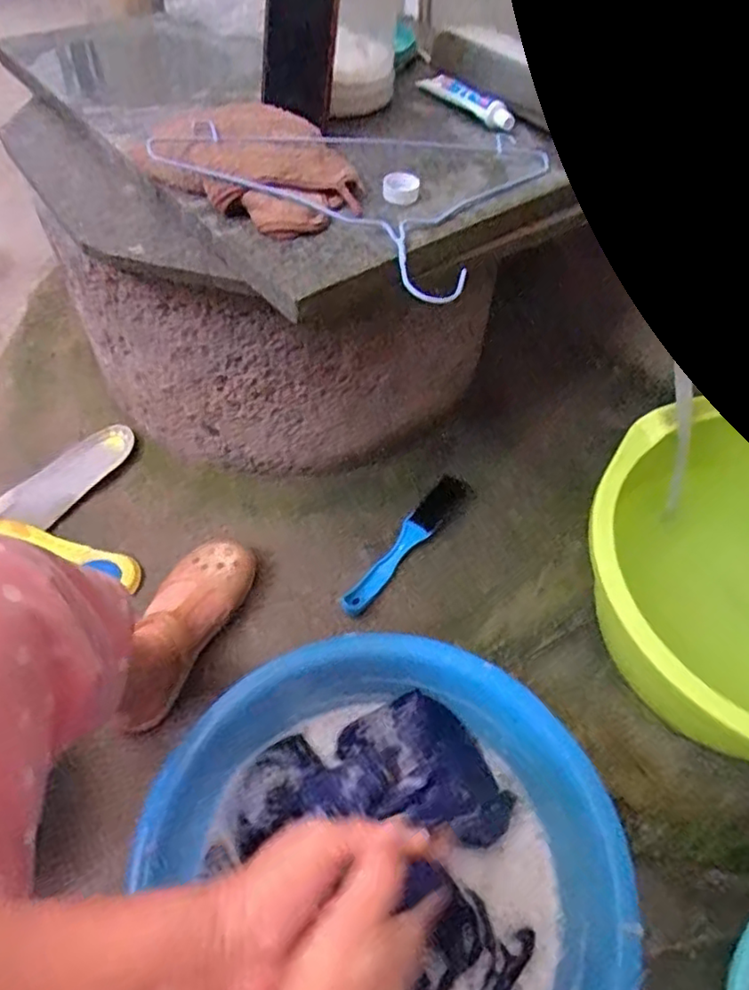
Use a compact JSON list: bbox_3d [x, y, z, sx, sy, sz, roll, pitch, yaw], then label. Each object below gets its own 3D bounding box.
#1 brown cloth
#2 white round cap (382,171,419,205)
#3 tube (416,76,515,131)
[{"bbox_3d":[-0.110,-0.306,0.585,0.163,0.051,0.185,-33,60,-26],"label":"brown cloth"},{"bbox_3d":[0.025,-0.293,0.604,0.035,0.011,0.038,2,51,-2],"label":"white round cap"},{"bbox_3d":[0.100,-0.455,0.730,0.036,0.017,0.172,-26,57,-23],"label":"tube"}]

